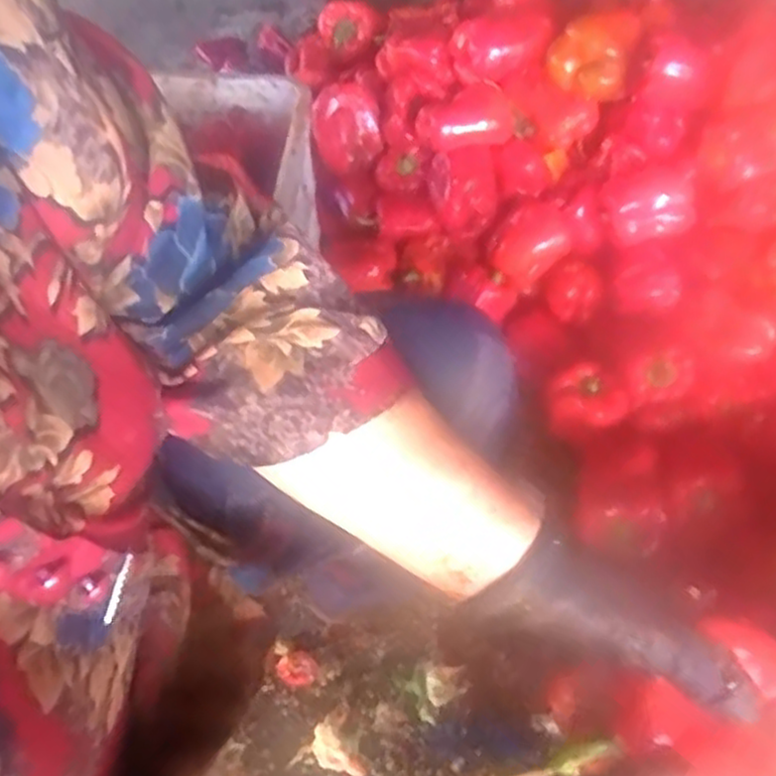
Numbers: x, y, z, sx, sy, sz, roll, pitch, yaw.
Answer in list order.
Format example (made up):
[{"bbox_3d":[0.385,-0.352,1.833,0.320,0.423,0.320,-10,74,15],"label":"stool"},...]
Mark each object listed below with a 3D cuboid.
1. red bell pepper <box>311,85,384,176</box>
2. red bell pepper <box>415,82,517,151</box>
[{"bbox_3d":[-0.054,-0.351,1.012,0.088,0.078,0.076,-22,56,-15],"label":"red bell pepper"},{"bbox_3d":[0.096,-0.331,0.942,0.121,0.064,0.076,-2,53,0],"label":"red bell pepper"}]

